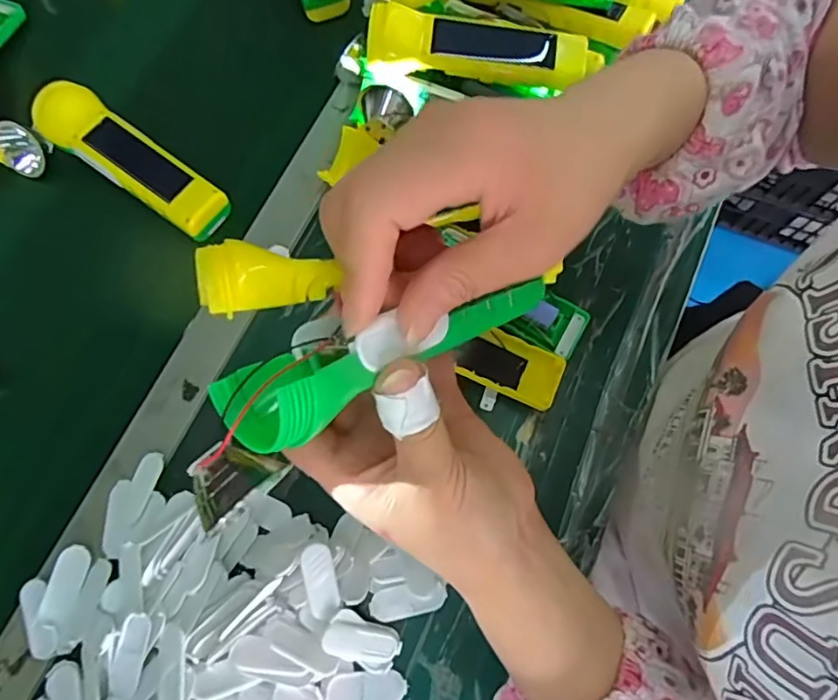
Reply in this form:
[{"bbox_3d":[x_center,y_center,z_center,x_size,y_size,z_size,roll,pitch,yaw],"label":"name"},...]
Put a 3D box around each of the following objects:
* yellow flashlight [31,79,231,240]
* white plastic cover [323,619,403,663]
[{"bbox_3d":[-0.227,-0.151,0.446,0.166,0.038,0.046,33,76,10],"label":"yellow flashlight"},{"bbox_3d":[-0.035,0.185,0.355,0.050,0.006,0.021,17,73,-14],"label":"white plastic cover"}]

